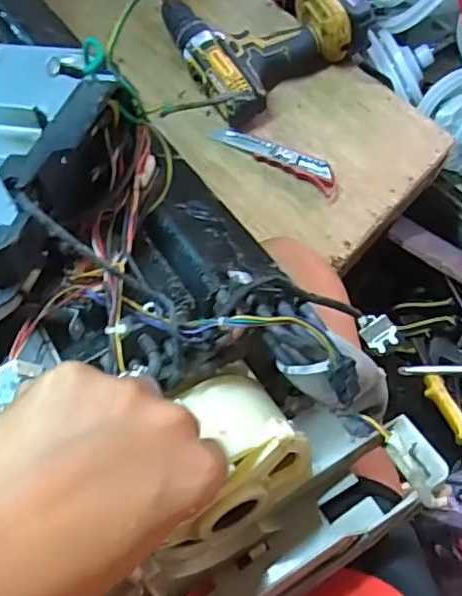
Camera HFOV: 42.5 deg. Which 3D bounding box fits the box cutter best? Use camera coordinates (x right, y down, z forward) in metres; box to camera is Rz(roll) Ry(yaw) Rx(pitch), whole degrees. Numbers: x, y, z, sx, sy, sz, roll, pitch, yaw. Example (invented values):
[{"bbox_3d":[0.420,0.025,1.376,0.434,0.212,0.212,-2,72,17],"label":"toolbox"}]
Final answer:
[{"bbox_3d":[0.055,-0.167,0.699,0.163,0.018,0.035,28,75,7],"label":"box cutter"}]

